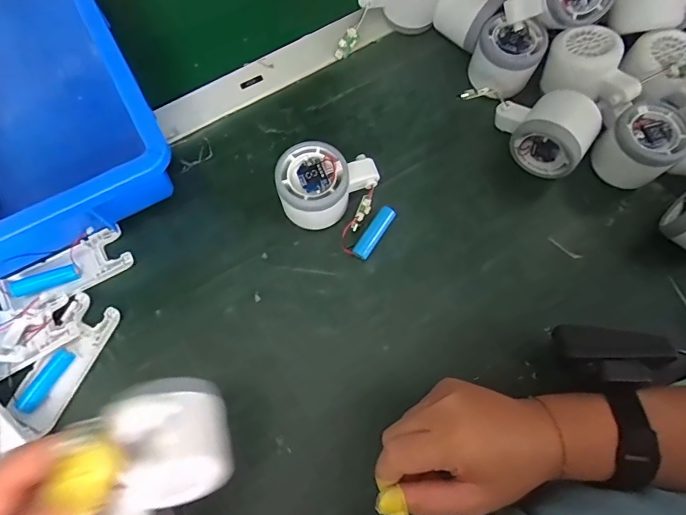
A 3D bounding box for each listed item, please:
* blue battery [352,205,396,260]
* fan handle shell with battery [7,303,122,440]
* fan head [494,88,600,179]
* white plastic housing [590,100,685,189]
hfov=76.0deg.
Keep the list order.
[{"bbox_3d":[0.027,-0.021,0.376,0.014,0.015,0.048,34,74,10],"label":"blue battery"},{"bbox_3d":[-0.219,0.083,0.345,0.040,0.016,0.102,23,72,7],"label":"fan handle shell with battery"},{"bbox_3d":[0.177,-0.115,0.390,0.083,0.054,0.056,32,74,9],"label":"fan head"},{"bbox_3d":[0.257,-0.095,0.385,0.066,0.053,0.059,-43,77,-14],"label":"white plastic housing"}]

